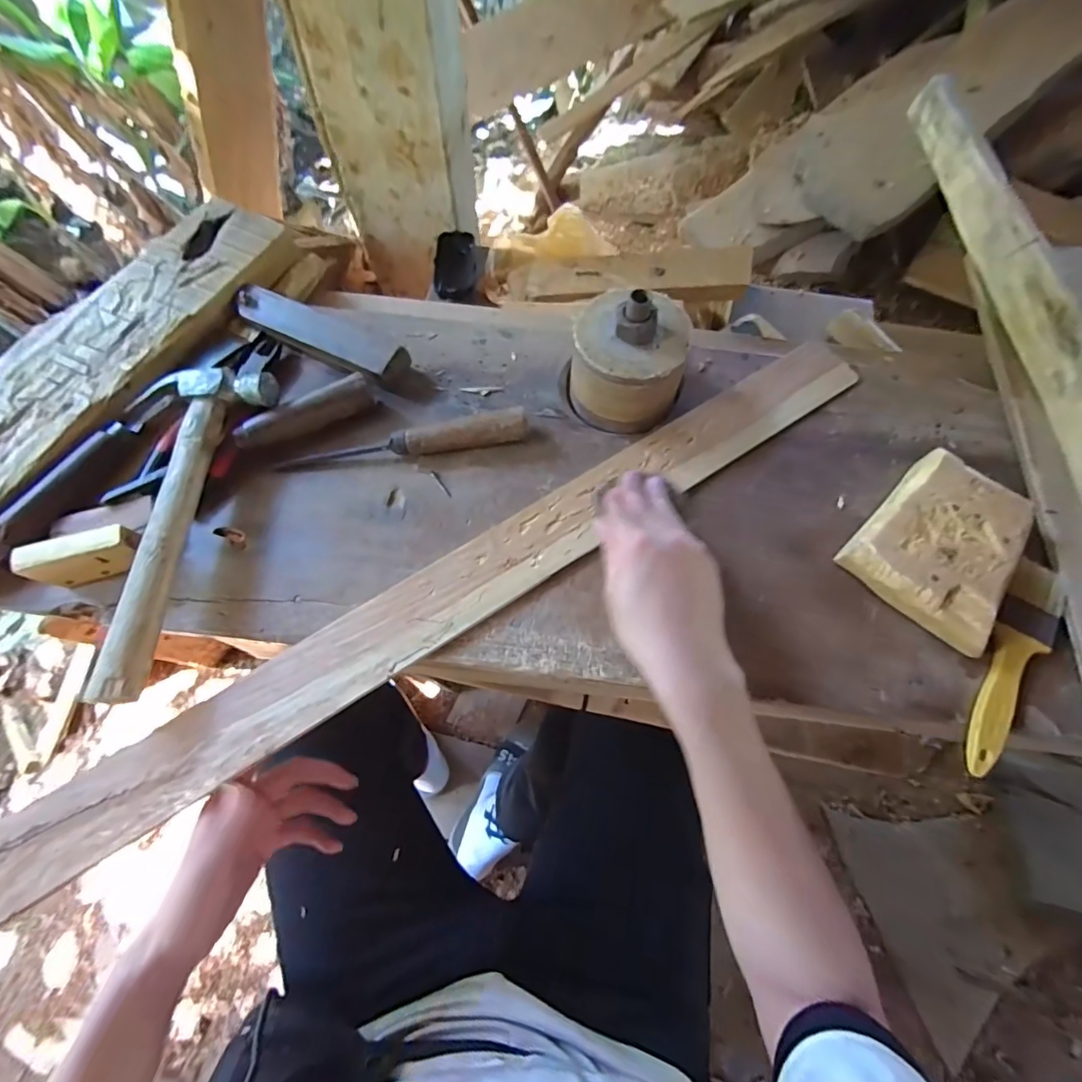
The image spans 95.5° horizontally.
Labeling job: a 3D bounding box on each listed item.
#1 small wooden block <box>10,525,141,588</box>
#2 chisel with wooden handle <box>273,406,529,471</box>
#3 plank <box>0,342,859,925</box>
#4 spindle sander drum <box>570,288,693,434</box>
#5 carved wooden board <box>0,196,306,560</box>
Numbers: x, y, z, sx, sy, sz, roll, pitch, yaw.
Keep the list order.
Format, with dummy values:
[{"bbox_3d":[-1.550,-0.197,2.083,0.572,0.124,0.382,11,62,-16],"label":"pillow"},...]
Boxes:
[{"bbox_3d":[-0.359,0.013,0.395,0.081,0.049,0.022,-14,69,-7],"label":"small wooden block"},{"bbox_3d":[-0.123,-0.089,0.441,0.221,0.034,0.024,-7,69,-4],"label":"chisel with wooden handle"},{"bbox_3d":[-0.058,0.035,0.402,0.802,0.007,0.066,-32,72,-12],"label":"plank"},{"bbox_3d":[0.078,-0.163,0.438,0.103,0.098,0.099,14,69,4],"label":"spindle sander drum"},{"bbox_3d":[-0.425,-0.164,0.466,0.131,0.033,0.459,27,70,9],"label":"carved wooden board"}]

